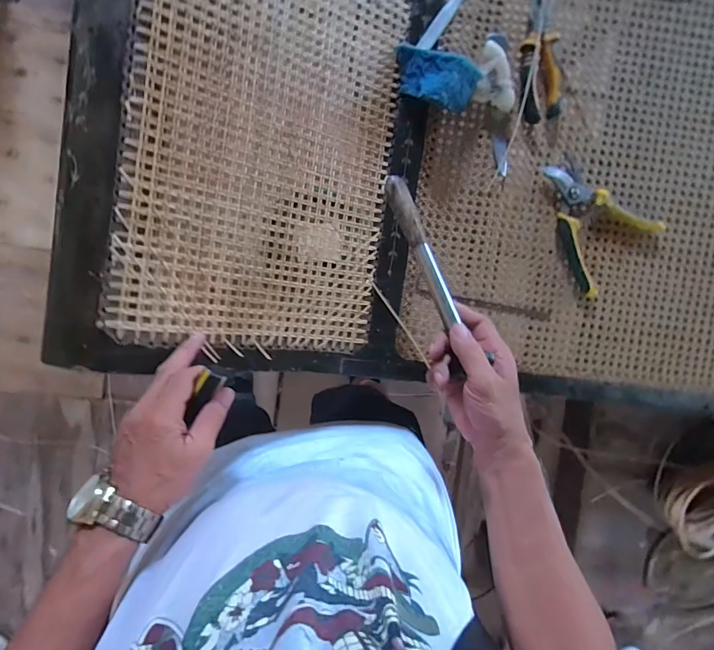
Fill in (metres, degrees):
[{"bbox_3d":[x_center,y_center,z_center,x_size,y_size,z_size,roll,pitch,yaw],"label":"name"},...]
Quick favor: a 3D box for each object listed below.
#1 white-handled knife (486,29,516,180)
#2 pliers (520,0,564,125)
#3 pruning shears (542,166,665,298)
[{"bbox_3d":[0.188,-0.297,0.524,0.035,0.026,0.180,-3,92,-4],"label":"white-handled knife"},{"bbox_3d":[0.242,-0.353,0.524,0.055,0.018,0.155,-6,92,-4],"label":"pliers"},{"bbox_3d":[0.313,-0.144,0.542,0.170,0.018,0.142,43,89,-4],"label":"pruning shears"}]

